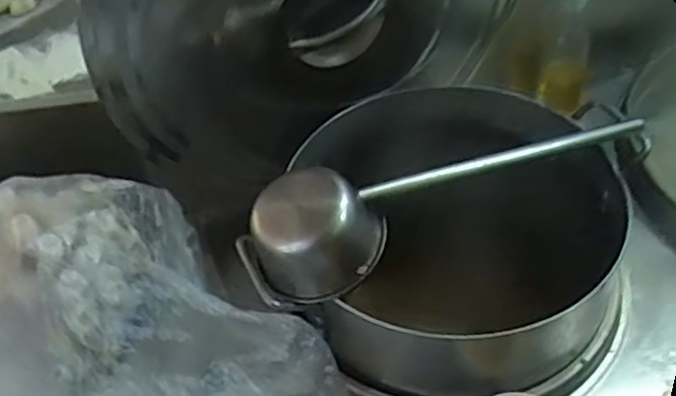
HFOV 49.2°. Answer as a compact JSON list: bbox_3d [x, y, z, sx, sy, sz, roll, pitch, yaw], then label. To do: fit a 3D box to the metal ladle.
[{"bbox_3d":[0.118,-0.022,0.746,0.427,0.084,0.091,-23,47,-16],"label":"metal ladle"}]

